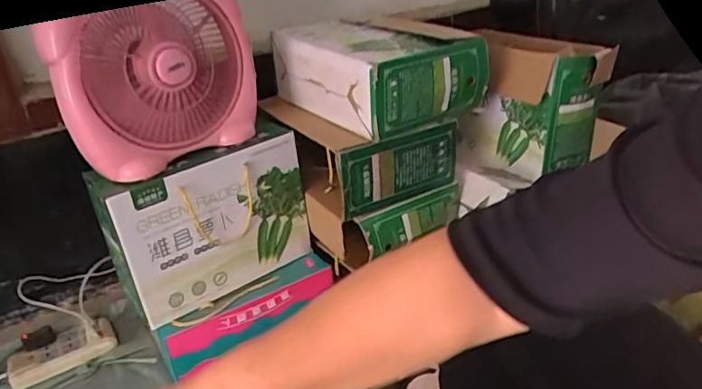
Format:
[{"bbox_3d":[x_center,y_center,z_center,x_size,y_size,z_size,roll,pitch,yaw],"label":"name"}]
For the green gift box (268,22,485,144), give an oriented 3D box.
[{"bbox_3d":[0.044,-0.250,1.083,0.281,0.149,0.341,-21,32,-28],"label":"green gift box"}]

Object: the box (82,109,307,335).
[{"bbox_3d":[-0.255,0.040,1.001,0.336,0.260,0.114,-25,34,-33],"label":"box"}]

